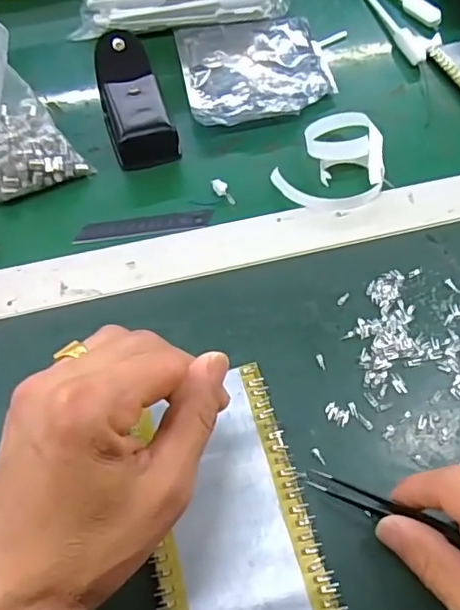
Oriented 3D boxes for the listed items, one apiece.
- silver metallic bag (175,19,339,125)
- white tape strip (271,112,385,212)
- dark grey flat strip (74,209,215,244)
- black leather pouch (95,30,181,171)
[{"bbox_3d":[0.023,-0.207,0.491,0.126,0.021,0.131,-10,60,-5],"label":"silver metallic bag"},{"bbox_3d":[0.082,-0.108,0.425,0.073,0.022,0.086,29,64,17],"label":"white tape strip"},{"bbox_3d":[-0.063,-0.058,0.415,0.100,0.004,0.020,-7,59,-3],"label":"dark grey flat strip"},{"bbox_3d":[-0.082,-0.172,0.466,0.049,0.035,0.128,-16,60,-8],"label":"black leather pouch"}]

